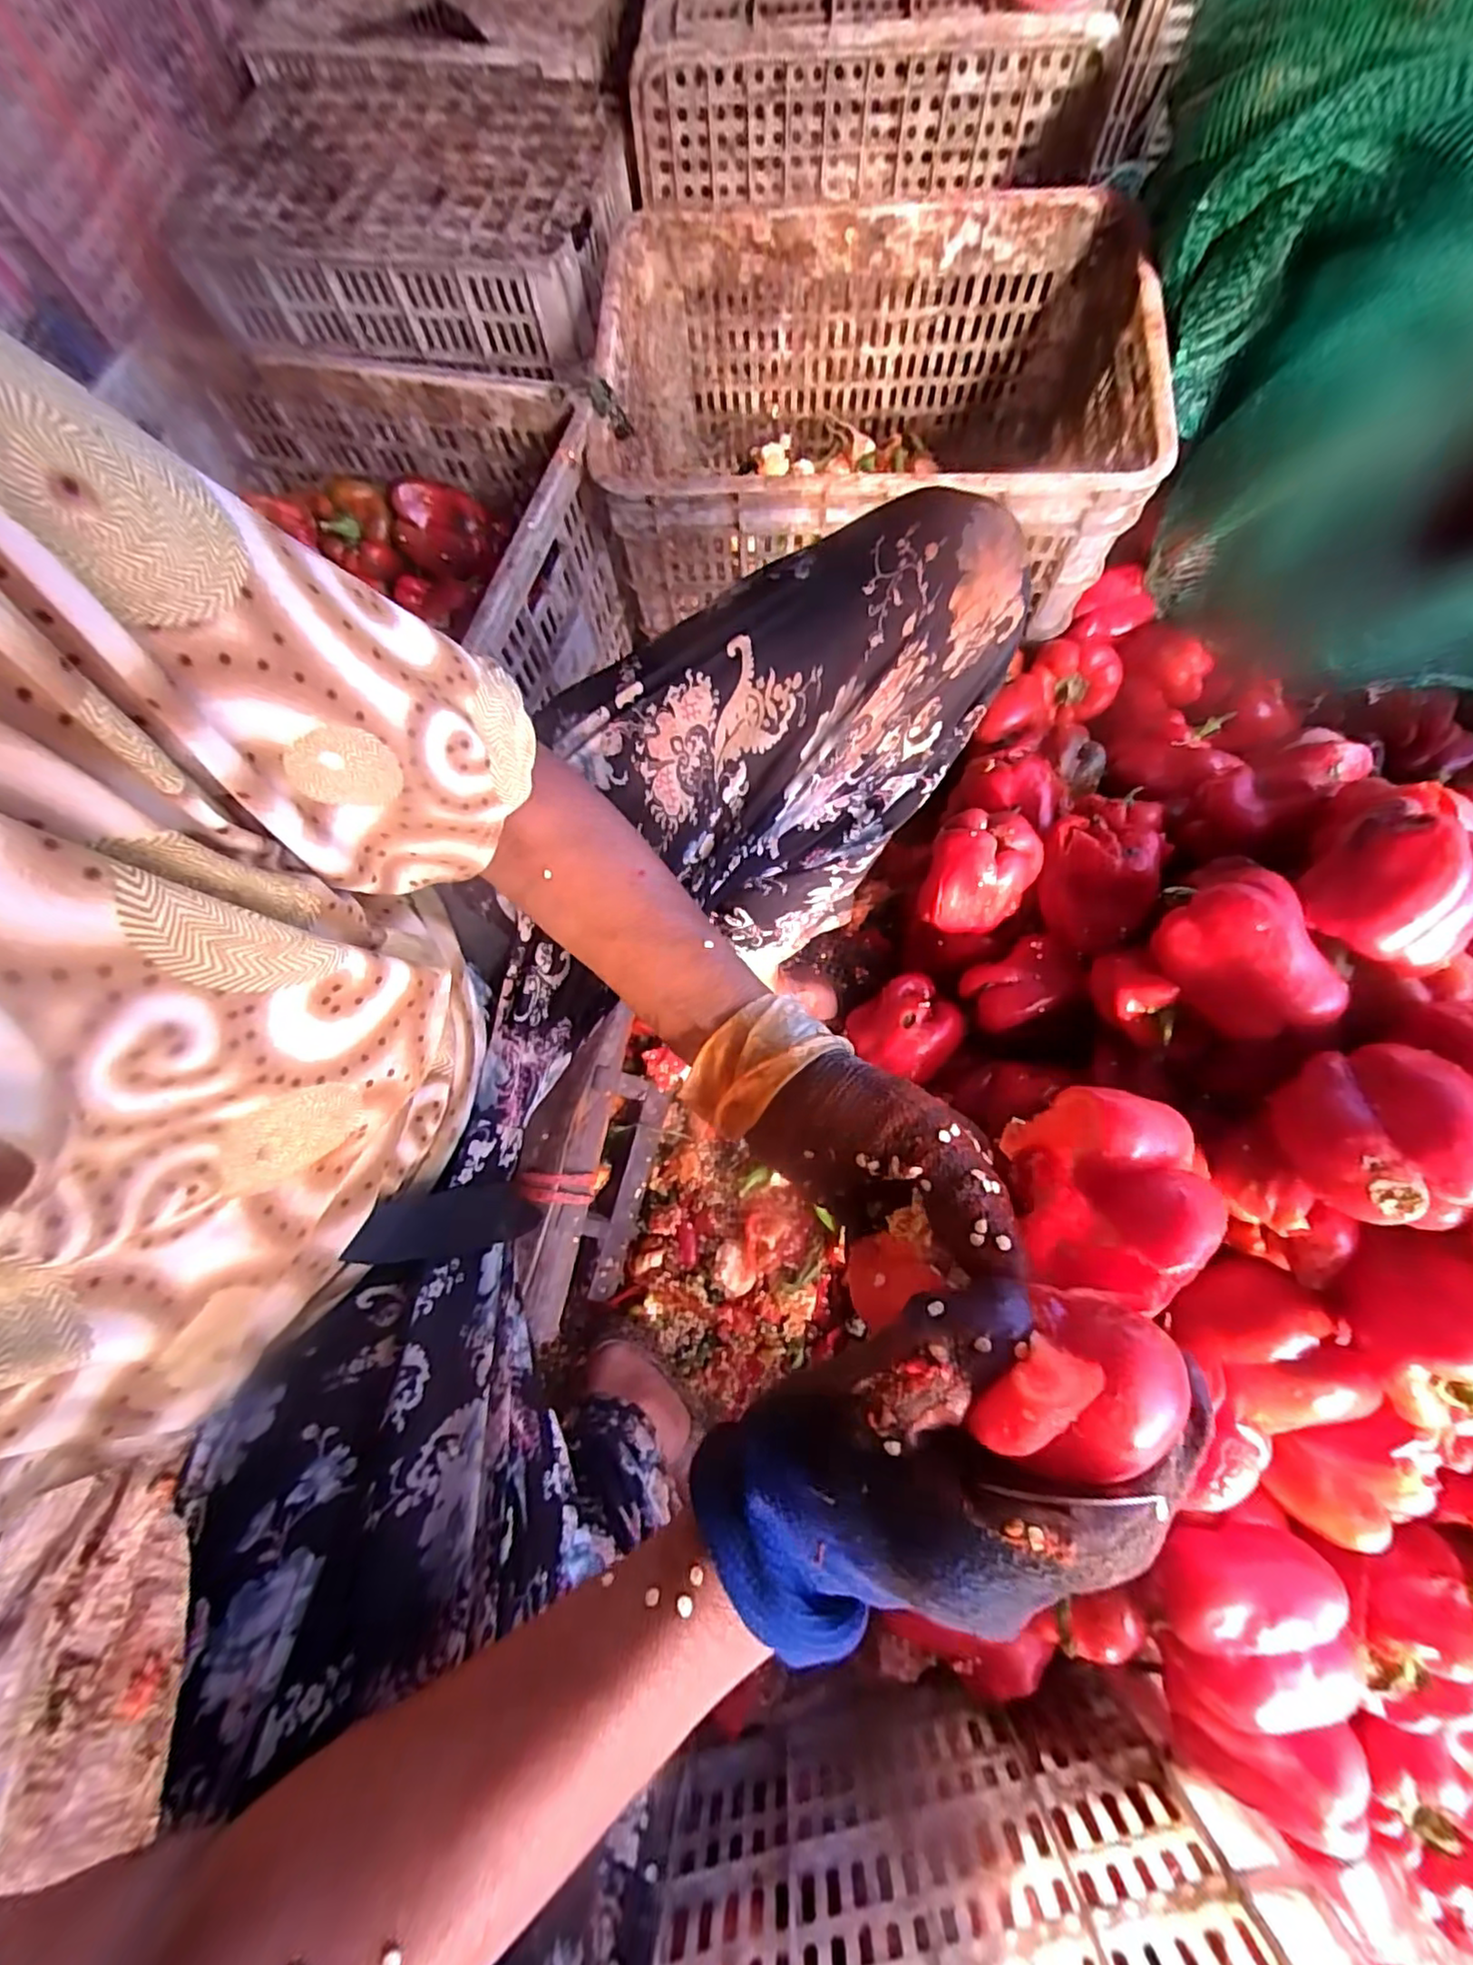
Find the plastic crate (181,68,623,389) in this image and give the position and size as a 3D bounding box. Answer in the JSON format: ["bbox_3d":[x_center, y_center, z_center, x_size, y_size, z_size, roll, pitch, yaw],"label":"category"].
[{"bbox_3d":[-0.380,-0.930,0.806,0.512,0.129,0.359,7,71,4],"label":"plastic crate"}]

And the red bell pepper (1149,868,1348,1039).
[{"bbox_3d":[0.346,-0.017,0.447,0.066,0.069,0.110,-21,72,-5],"label":"red bell pepper"}]

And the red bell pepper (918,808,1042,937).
[{"bbox_3d":[0.217,-0.102,0.588,0.089,0.067,0.097,13,72,6],"label":"red bell pepper"}]

